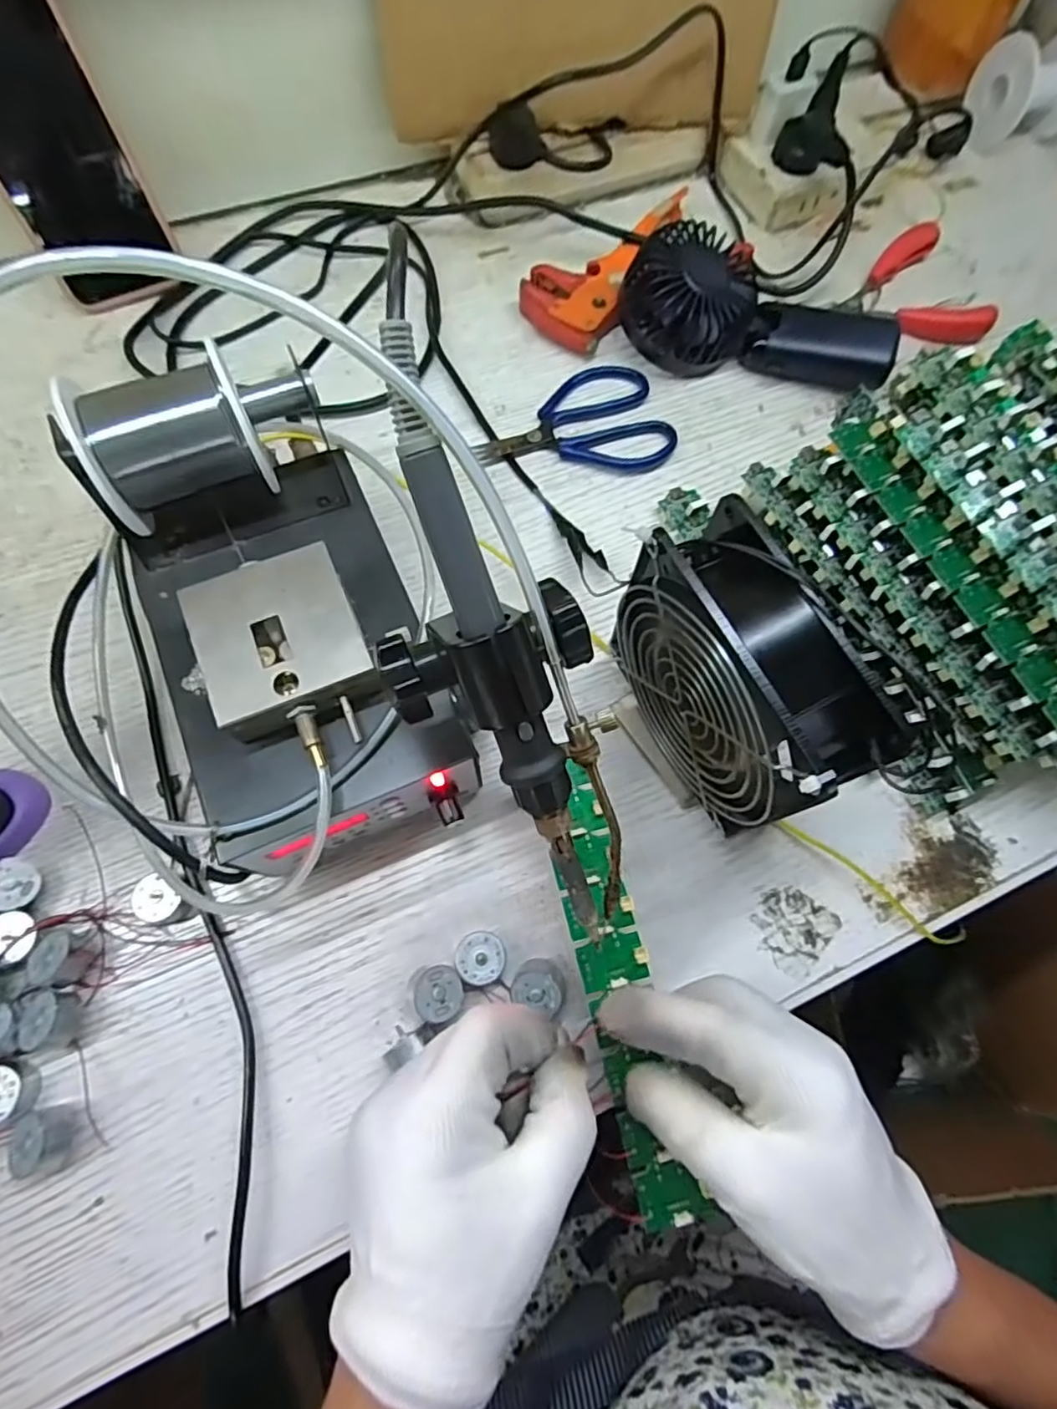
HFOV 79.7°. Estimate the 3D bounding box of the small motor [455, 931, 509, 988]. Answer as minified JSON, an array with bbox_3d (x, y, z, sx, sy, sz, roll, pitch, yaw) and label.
[{"bbox_3d":[-0.022,0.120,0.300,0.022,0.014,0.023,1,71,-2],"label":"small motor"}]

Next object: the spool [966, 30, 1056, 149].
[{"bbox_3d":[0.403,-0.497,0.512,0.073,0.063,0.059,-16,73,-7],"label":"spool"}]

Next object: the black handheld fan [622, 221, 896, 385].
[{"bbox_3d":[0.153,-0.262,0.423,0.180,0.054,0.089,16,71,3],"label":"black handheld fan"}]

